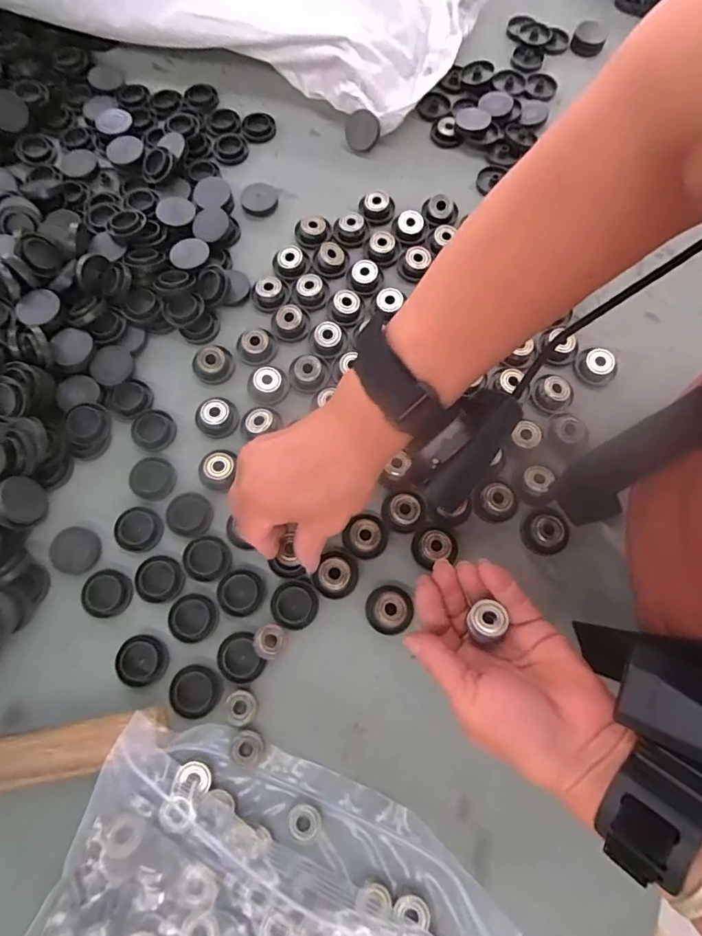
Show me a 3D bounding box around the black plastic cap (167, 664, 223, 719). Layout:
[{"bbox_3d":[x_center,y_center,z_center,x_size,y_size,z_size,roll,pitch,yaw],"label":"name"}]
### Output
[{"bbox_3d":[-0.101,0.144,0.324,0.031,0.006,0.030,0,72,0],"label":"black plastic cap"}]

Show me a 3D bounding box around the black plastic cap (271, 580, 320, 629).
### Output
[{"bbox_3d":[-0.038,0.092,0.339,0.031,0.004,0.032,0,72,0],"label":"black plastic cap"}]

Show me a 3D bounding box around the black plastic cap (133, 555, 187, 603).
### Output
[{"bbox_3d":[-0.132,0.077,0.347,0.034,0.004,0.031,0,72,0],"label":"black plastic cap"}]

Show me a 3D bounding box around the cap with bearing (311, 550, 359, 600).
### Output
[{"bbox_3d":[-0.010,0.073,0.343,0.028,0.010,0.031,26,74,8],"label":"cap with bearing"}]

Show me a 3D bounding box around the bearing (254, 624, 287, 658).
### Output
[{"bbox_3d":[-0.053,0.115,0.331,0.021,0.004,0.021,0,72,0],"label":"bearing"}]

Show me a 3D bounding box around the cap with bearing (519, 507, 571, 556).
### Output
[{"bbox_3d":[0.140,0.043,0.355,0.030,0.011,0.033,0,72,0],"label":"cap with bearing"}]

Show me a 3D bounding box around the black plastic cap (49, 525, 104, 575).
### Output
[{"bbox_3d":[-0.192,0.057,0.349,0.033,0.005,0.031,0,72,0],"label":"black plastic cap"}]

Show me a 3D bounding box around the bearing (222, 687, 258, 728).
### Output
[{"bbox_3d":[-0.071,0.154,0.322,0.021,0.004,0.021,0,72,0],"label":"bearing"}]

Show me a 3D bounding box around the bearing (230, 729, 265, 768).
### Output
[{"bbox_3d":[-0.065,0.177,0.316,0.021,0.006,0.021,0,72,0],"label":"bearing"}]

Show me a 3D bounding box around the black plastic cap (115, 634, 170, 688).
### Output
[{"bbox_3d":[-0.138,0.127,0.331,0.032,0.004,0.032,0,72,0],"label":"black plastic cap"}]

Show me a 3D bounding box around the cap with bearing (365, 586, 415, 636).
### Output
[{"bbox_3d":[0.026,0.095,0.338,0.031,0.011,0.031,0,72,0],"label":"cap with bearing"}]

